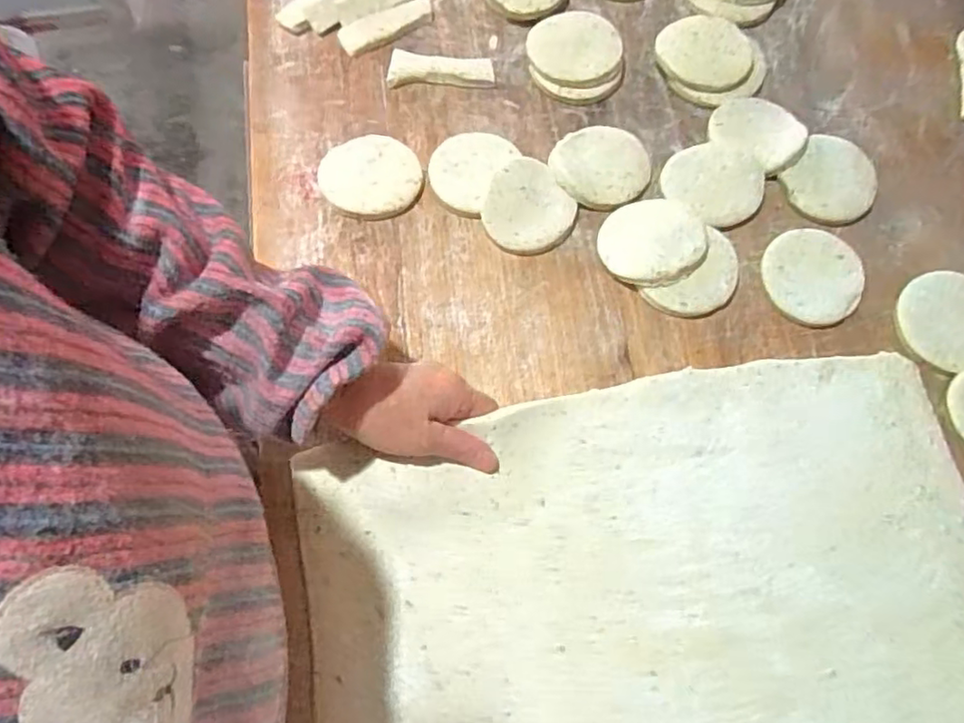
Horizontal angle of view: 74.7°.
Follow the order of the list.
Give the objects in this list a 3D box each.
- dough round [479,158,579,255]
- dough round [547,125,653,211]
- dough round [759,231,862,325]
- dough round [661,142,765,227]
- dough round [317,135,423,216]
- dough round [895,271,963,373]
[{"bbox_3d":[0.037,-0.121,0.492,0.067,0.012,0.073,0,82,-1],"label":"dough round"},{"bbox_3d":[0.096,-0.158,0.507,0.079,0.007,0.072,0,70,1],"label":"dough round"},{"bbox_3d":[0.249,-0.065,0.476,0.074,0.012,0.071,0,70,1],"label":"dough round"},{"bbox_3d":[0.183,-0.143,0.498,0.075,0.007,0.069,0,70,1],"label":"dough round"},{"bbox_3d":[-0.089,-0.149,0.507,0.075,0.013,0.070,0,70,1],"label":"dough round"},{"bbox_3d":[0.344,-0.033,0.460,0.080,0.006,0.069,-24,71,-8],"label":"dough round"}]

